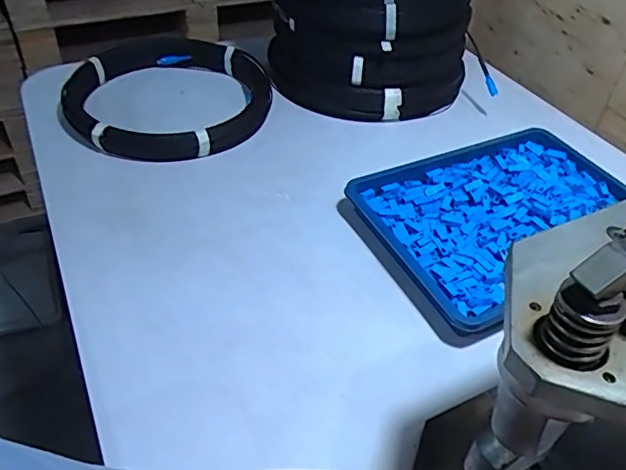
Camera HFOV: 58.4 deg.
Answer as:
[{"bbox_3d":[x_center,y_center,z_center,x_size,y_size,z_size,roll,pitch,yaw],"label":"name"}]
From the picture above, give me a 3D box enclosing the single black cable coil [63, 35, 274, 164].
[{"bbox_3d":[-0.210,-0.216,0.820,0.289,0.073,0.297,-5,43,-10],"label":"single black cable coil"}]

